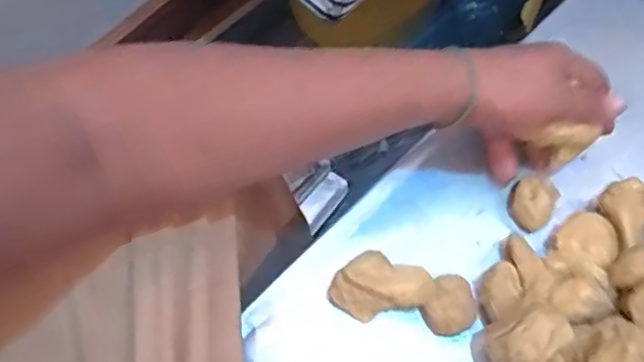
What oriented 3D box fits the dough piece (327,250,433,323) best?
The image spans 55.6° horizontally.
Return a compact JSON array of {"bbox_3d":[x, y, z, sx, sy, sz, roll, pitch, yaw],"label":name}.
[{"bbox_3d":[0.038,0.071,0.412,0.065,0.039,0.035,-9,64,-2],"label":"dough piece"}]

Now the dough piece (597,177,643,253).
[{"bbox_3d":[0.202,0.021,0.406,0.029,0.020,0.052,10,65,7],"label":"dough piece"}]

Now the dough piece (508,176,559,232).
[{"bbox_3d":[0.147,0.016,0.426,0.025,0.031,0.031,-37,68,-14],"label":"dough piece"}]

